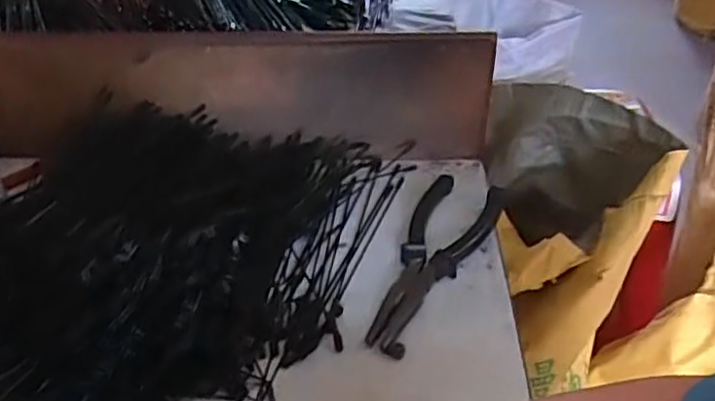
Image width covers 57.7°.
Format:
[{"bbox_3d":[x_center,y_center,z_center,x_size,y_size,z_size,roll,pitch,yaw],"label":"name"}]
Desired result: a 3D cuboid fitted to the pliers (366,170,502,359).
[{"bbox_3d":[0.052,0.036,0.471,0.058,0.023,0.180,17,39,23],"label":"pliers"}]

